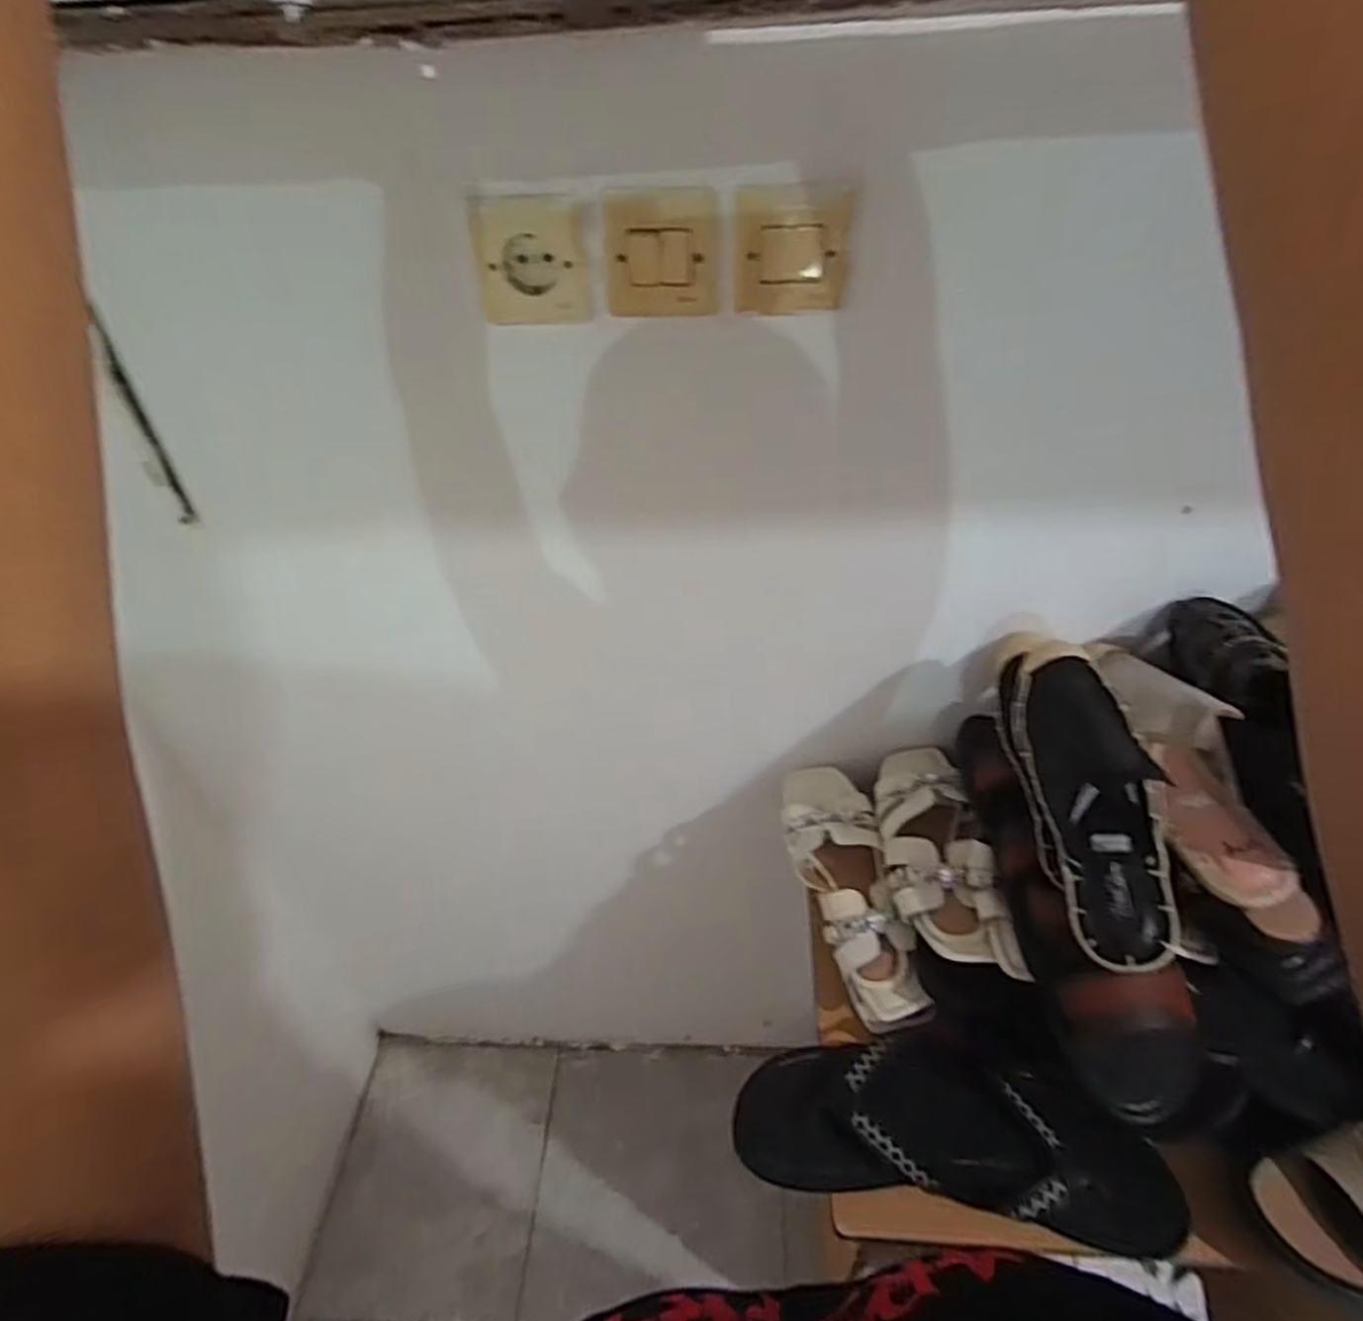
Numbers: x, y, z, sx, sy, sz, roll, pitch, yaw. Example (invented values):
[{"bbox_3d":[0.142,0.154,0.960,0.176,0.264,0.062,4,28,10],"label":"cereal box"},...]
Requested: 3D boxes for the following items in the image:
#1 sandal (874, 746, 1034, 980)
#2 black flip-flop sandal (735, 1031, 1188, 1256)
[{"bbox_3d":[0.242,0.178,0.724,0.087,0.053,0.259,-2,43,3],"label":"sandal"},{"bbox_3d":[0.194,0.370,0.619,0.287,0.042,0.132,4,43,9],"label":"black flip-flop sandal"}]

